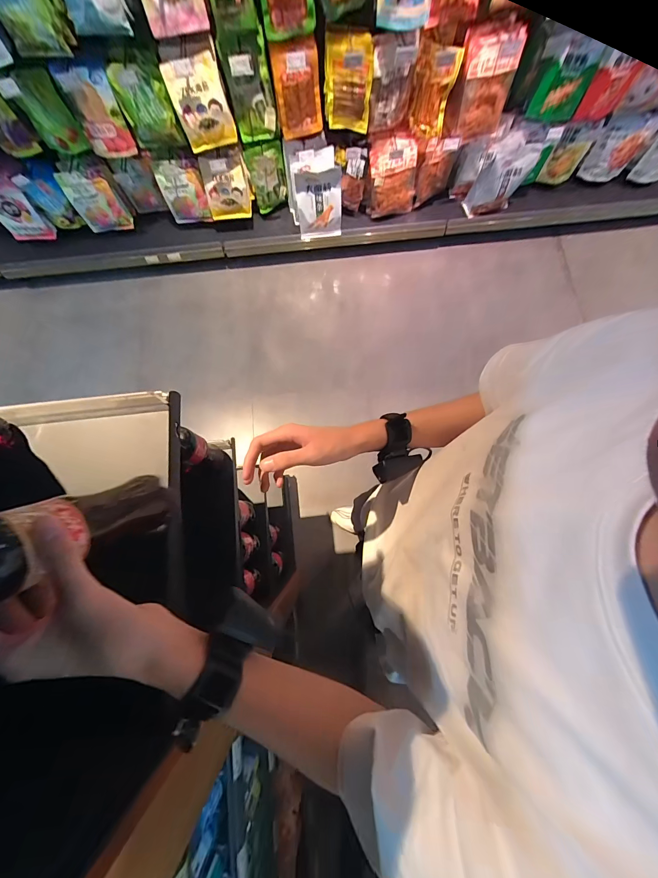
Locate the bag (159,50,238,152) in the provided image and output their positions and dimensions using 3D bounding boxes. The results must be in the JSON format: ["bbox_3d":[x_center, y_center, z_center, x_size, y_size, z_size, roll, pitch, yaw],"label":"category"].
[{"bbox_3d":[-0.496,-1.298,1.308,0.205,0.278,0.065,-7,76,0],"label":"bag"}]

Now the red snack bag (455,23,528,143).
[{"bbox_3d":[0.597,-1.309,1.252,0.194,0.323,0.061,-16,69,-1],"label":"red snack bag"}]

